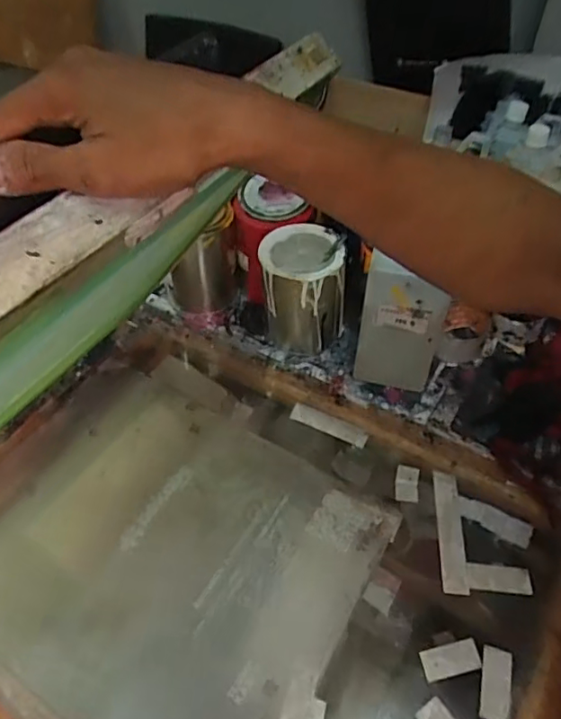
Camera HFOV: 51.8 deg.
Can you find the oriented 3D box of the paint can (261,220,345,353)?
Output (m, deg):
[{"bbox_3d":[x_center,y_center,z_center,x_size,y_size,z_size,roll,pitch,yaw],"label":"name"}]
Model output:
[{"bbox_3d":[0.030,-0.092,0.799,0.107,0.150,0.105,1,48,-1],"label":"paint can"}]

